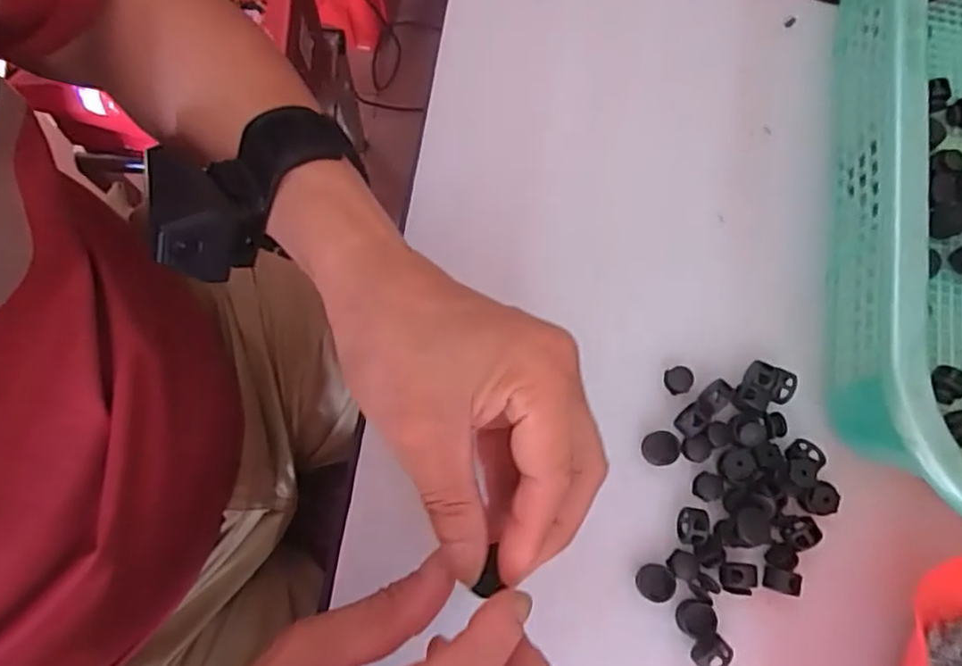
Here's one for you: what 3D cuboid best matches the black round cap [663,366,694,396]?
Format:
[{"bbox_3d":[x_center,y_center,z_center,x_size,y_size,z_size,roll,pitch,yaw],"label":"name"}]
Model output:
[{"bbox_3d":[0.101,0.024,0.336,0.014,0.006,0.014,1,77,-3],"label":"black round cap"}]

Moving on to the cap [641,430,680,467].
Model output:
[{"bbox_3d":[0.089,0.057,0.327,0.018,0.004,0.017,1,77,-3],"label":"cap"}]

